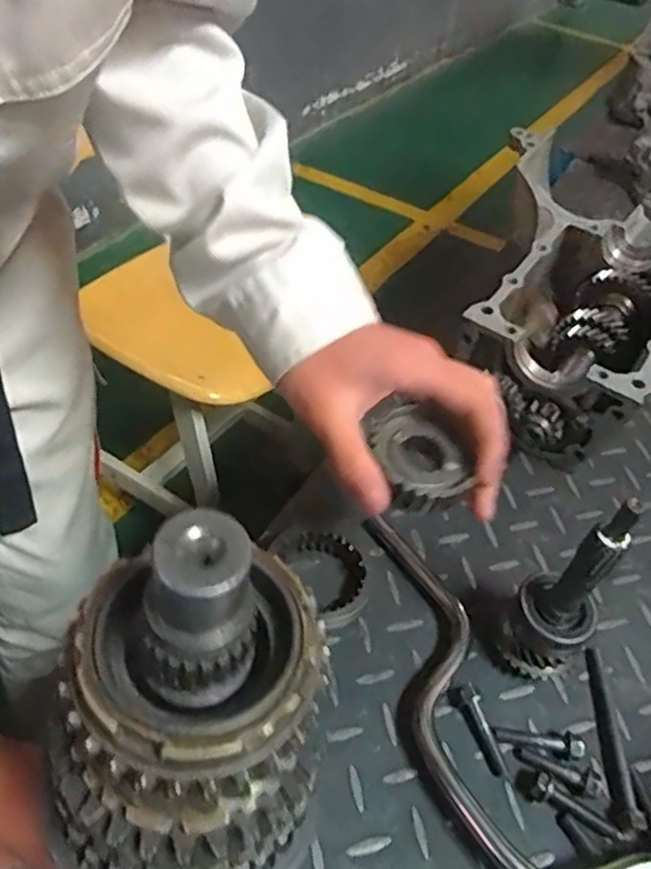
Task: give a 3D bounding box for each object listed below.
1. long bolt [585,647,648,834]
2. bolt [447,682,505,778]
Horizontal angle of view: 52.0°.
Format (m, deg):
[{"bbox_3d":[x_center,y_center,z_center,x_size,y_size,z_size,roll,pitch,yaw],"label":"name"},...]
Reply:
[{"bbox_3d":[0.166,0.173,0.386,0.012,0.011,0.102,7,46,0],"label":"long bolt"},{"bbox_3d":[0.087,0.165,0.378,0.015,0.015,0.050,-13,49,-19],"label":"bolt"}]

